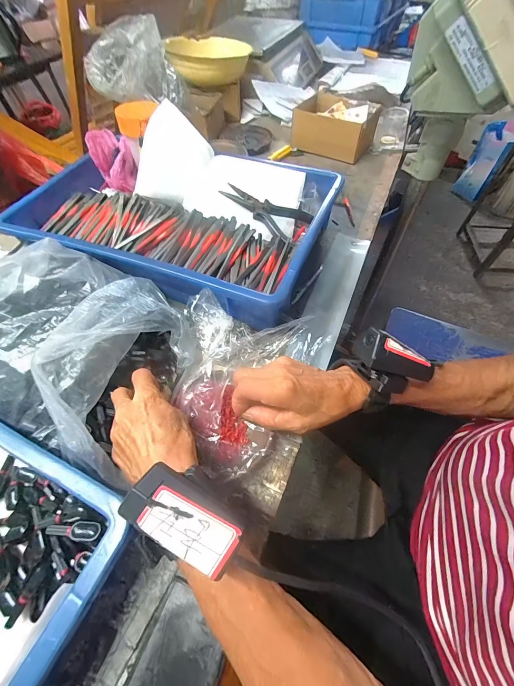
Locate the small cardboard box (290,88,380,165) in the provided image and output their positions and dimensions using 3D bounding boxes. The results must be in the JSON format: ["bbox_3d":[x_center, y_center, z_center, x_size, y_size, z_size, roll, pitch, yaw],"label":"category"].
[{"bbox_3d":[0.160,-0.445,0.614,0.153,0.071,0.116,20,59,14],"label":"small cardboard box"}]

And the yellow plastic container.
[{"bbox_3d":[-0.104,-0.634,0.667,0.182,0.052,0.153,-11,57,-5],"label":"yellow plastic container"}]

